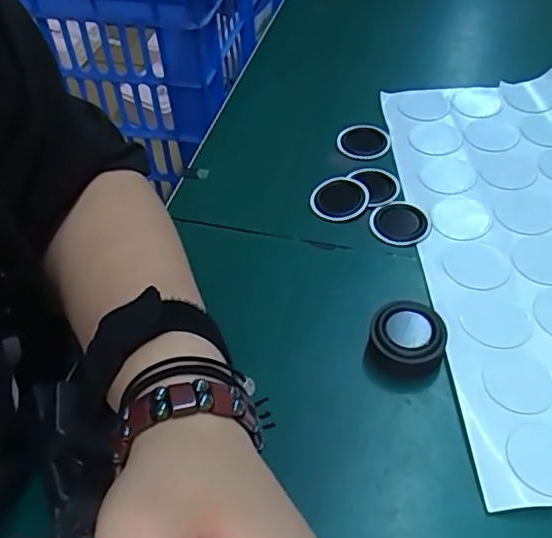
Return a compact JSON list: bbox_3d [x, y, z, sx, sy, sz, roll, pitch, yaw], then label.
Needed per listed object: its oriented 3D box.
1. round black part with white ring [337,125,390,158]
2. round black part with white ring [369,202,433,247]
[{"bbox_3d":[0.066,-0.094,0.426,0.036,0.010,0.036,-3,51,3],"label":"round black part with white ring"},{"bbox_3d":[0.081,-0.030,0.369,0.037,0.004,0.033,36,62,29],"label":"round black part with white ring"}]

